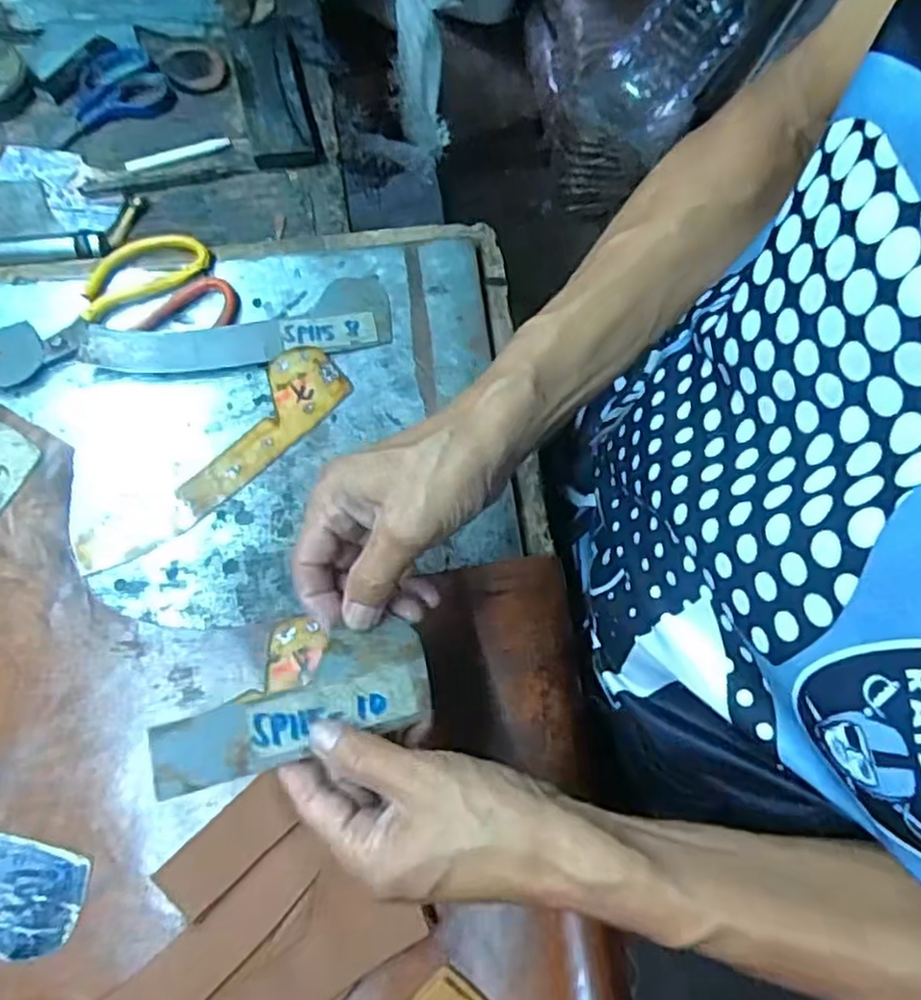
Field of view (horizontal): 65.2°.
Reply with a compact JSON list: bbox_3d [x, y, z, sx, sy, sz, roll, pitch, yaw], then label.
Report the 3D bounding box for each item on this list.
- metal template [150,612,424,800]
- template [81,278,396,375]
[{"bbox_3d":[-0.077,0.094,0.340,0.128,0.004,0.051,-10,71,-21],"label":"metal template"},{"bbox_3d":[-0.154,-0.119,0.505,0.209,0.007,0.053,-12,72,-7],"label":"template"}]

